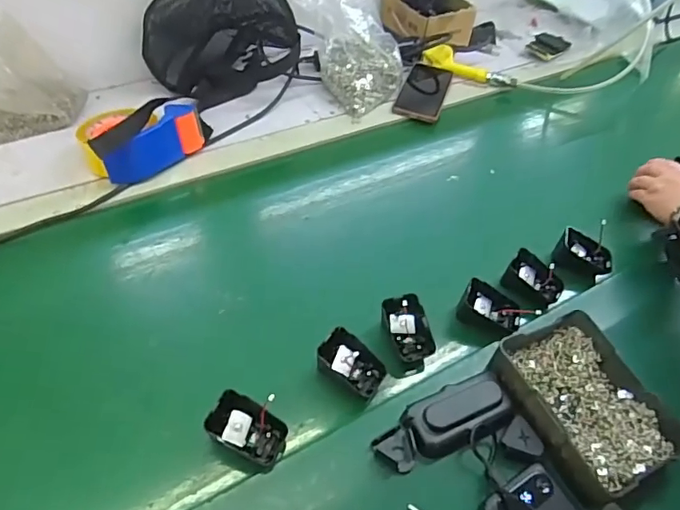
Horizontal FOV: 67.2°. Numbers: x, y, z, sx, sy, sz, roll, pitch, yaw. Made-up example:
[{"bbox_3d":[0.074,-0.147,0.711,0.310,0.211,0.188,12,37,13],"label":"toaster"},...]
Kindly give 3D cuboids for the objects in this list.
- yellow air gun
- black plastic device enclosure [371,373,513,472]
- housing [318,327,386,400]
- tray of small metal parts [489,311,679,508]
[{"bbox_3d":[0.238,-0.346,0.945,0.173,0.047,0.031,22,49,15],"label":"yellow air gun"},{"bbox_3d":[0.103,0.154,0.481,0.143,0.025,0.054,-20,52,-22],"label":"black plastic device enclosure"},{"bbox_3d":[0.011,0.109,0.511,0.066,0.041,0.044,29,51,20],"label":"housing"},{"bbox_3d":[0.238,0.140,0.499,0.123,0.037,0.156,-18,51,-21],"label":"tray of small metal parts"}]

